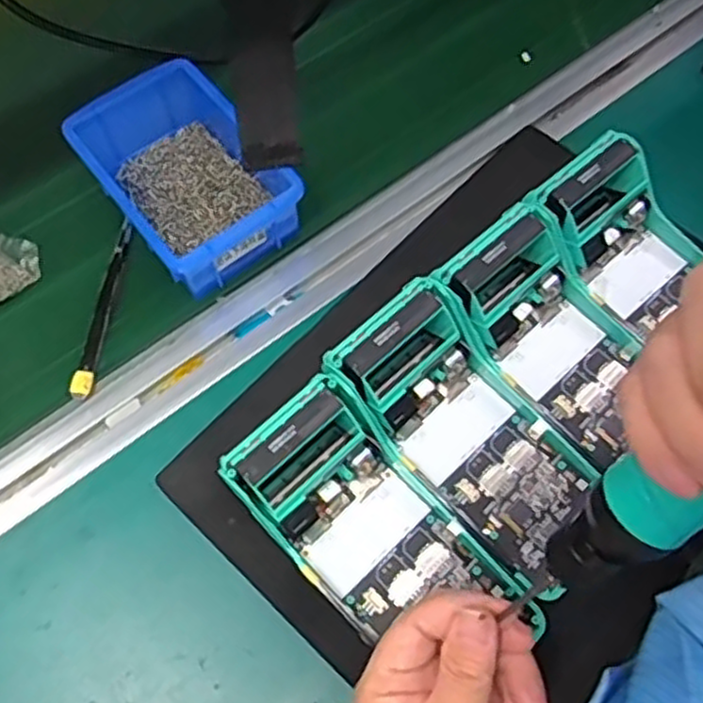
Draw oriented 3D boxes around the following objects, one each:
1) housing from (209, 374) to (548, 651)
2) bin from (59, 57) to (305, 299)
[{"bbox_3d":[0.014,0.093,0.369,0.074,0.058,0.152,-41,72,-16],"label":"housing"},{"bbox_3d":[-0.110,-0.116,0.489,0.101,0.056,0.153,-34,70,-14],"label":"bin"}]

